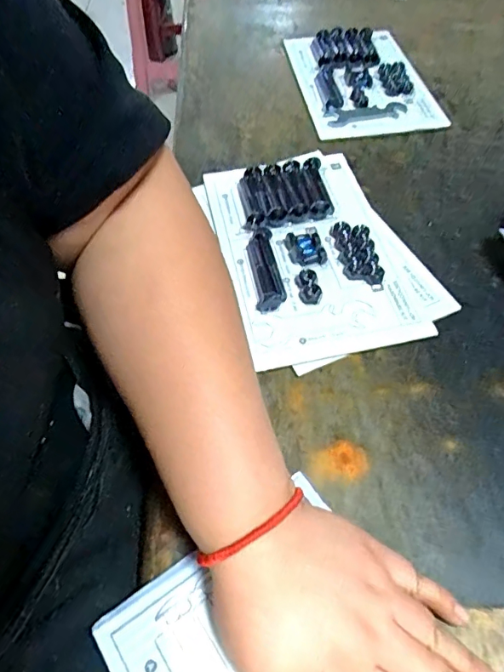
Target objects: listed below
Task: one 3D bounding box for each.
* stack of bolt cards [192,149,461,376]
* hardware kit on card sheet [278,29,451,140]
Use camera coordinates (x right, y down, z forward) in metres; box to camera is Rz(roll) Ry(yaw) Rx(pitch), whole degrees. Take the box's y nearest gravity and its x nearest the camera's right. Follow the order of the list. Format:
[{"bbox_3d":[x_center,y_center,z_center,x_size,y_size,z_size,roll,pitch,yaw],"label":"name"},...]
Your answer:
[{"bbox_3d":[0.054,-0.086,0.427,0.162,0.019,0.235,-14,56,-9],"label":"stack of bolt cards"},{"bbox_3d":[0.135,-0.328,0.592,0.149,0.017,0.218,-5,55,-2],"label":"hardware kit on card sheet"}]

